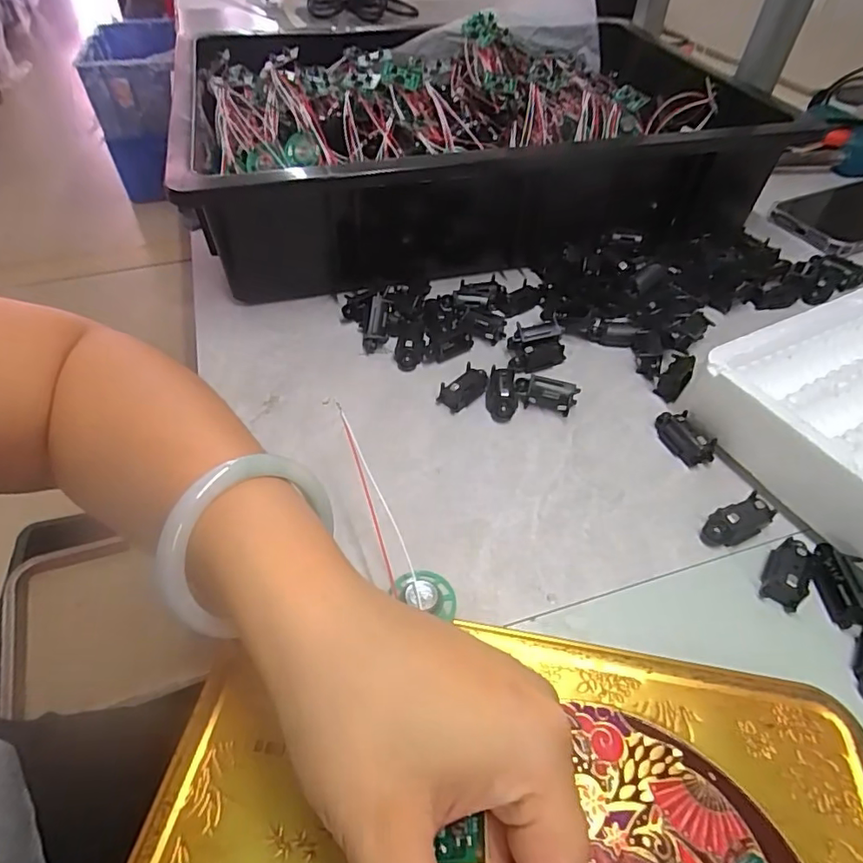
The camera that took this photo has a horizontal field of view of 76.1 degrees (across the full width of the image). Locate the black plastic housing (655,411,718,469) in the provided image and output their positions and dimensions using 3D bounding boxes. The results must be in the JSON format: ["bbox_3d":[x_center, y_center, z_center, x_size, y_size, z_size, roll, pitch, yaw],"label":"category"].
[{"bbox_3d":[0.139,0.003,0.304,0.016,0.012,0.036,-16,51,-16],"label":"black plastic housing"}]

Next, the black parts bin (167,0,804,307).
[{"bbox_3d":[0.029,-0.248,0.464,0.434,0.103,0.314,-8,49,-9],"label":"black parts bin"}]

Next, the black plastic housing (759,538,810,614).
[{"bbox_3d":[0.161,0.064,0.249,0.016,0.013,0.030,28,53,21],"label":"black plastic housing"}]

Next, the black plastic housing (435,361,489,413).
[{"bbox_3d":[0.020,-0.027,0.326,0.033,0.013,0.015,-34,58,-28],"label":"black plastic housing"}]

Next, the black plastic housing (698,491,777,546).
[{"bbox_3d":[0.148,0.044,0.266,0.034,0.013,0.016,-20,52,-19],"label":"black plastic housing"}]

